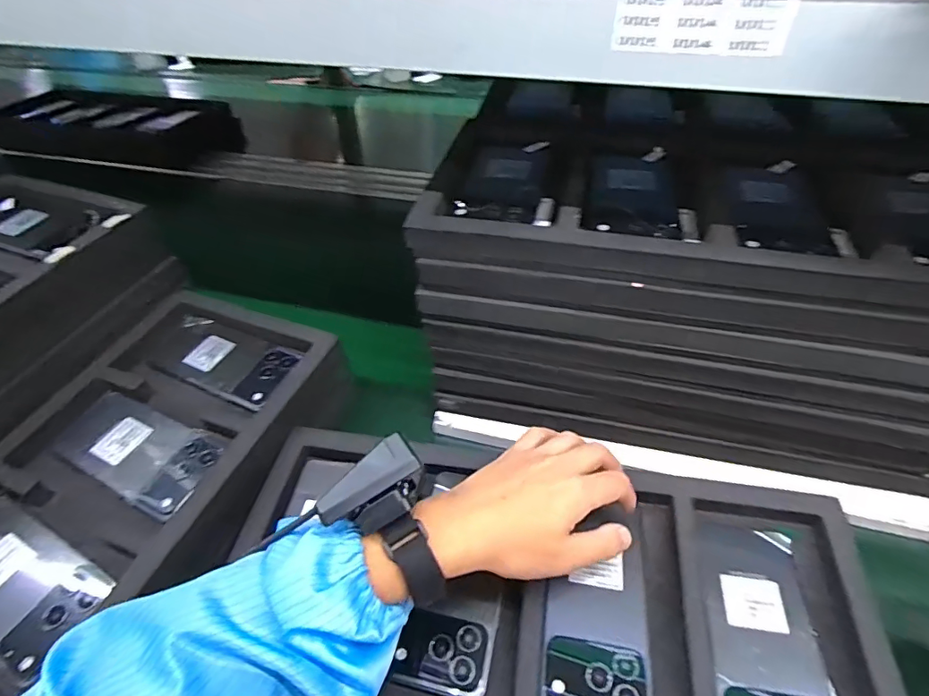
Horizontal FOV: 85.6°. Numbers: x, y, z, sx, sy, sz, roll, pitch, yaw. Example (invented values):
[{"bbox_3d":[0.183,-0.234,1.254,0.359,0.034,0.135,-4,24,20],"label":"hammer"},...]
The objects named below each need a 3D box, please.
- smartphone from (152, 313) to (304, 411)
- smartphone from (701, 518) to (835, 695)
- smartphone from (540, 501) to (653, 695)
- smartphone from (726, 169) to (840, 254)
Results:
[{"bbox_3d":[-0.254,0.013,0.536,0.178,0.015,0.074,20,51,20],"label":"smartphone"},{"bbox_3d":[0.220,0.210,0.363,0.077,0.009,0.165,6,47,9],"label":"smartphone"},{"bbox_3d":[0.103,0.196,0.386,0.075,0.014,0.155,6,47,9],"label":"smartphone"},{"bbox_3d":[0.262,-0.121,0.425,0.072,0.007,0.133,8,48,10],"label":"smartphone"}]

